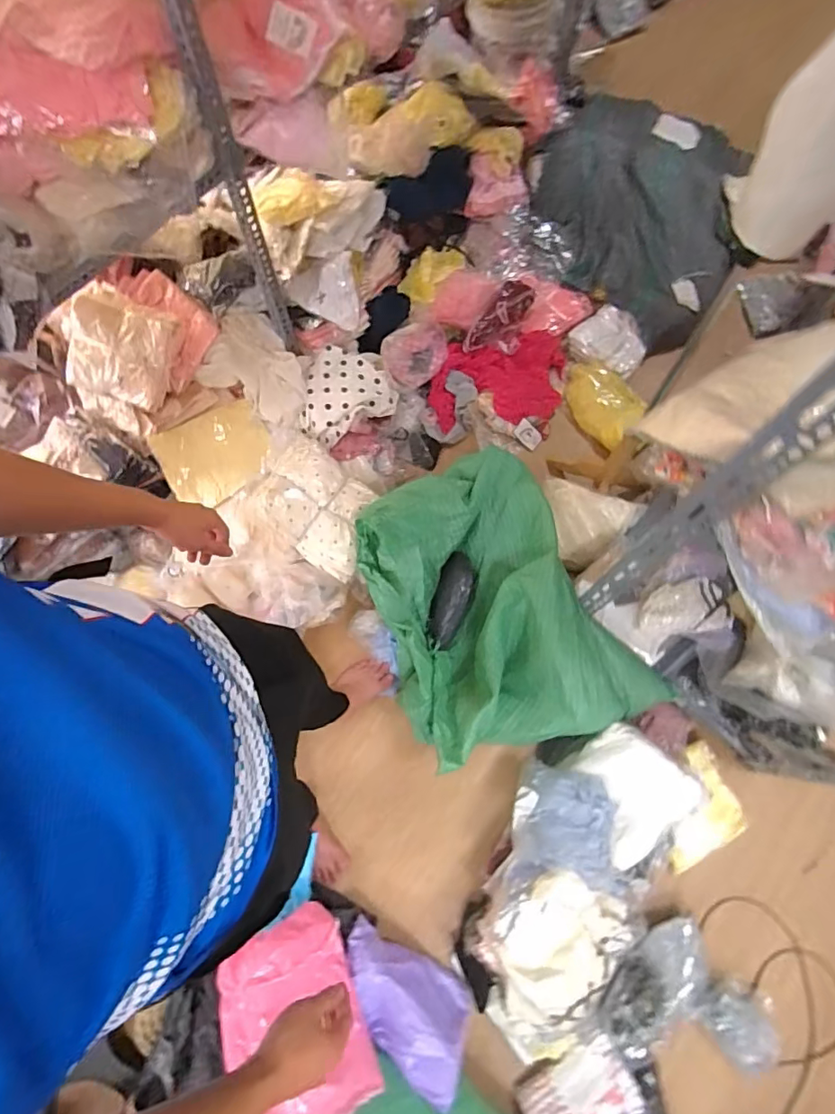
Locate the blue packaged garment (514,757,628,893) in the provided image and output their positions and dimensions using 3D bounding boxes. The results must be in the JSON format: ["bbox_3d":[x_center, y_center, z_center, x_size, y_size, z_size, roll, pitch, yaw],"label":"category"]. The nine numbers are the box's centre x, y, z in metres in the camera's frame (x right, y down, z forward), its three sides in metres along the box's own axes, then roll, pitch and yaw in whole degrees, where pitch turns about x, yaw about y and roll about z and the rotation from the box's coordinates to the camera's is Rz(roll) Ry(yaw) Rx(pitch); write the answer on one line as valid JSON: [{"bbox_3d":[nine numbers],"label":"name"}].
[{"bbox_3d":[0.330,0.588,1.095,0.234,0.116,0.236,5,72,4],"label":"blue packaged garment"}]

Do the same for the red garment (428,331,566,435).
[{"bbox_3d":[0.253,-0.563,1.598,0.435,0.079,0.292,-6,72,0],"label":"red garment"}]

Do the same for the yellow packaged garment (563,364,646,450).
[{"bbox_3d":[0.579,-0.480,1.561,0.175,0.075,0.303,-26,73,-6],"label":"yellow packaged garment"}]

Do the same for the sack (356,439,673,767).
[{"bbox_3d":[0.167,0.130,1.238,0.564,0.241,0.738,-26,73,-6],"label":"sack"}]

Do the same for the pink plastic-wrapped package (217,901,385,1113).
[{"bbox_3d":[-0.228,0.879,0.946,0.251,0.045,0.341,-4,49,-32],"label":"pink plastic-wrapped package"}]

